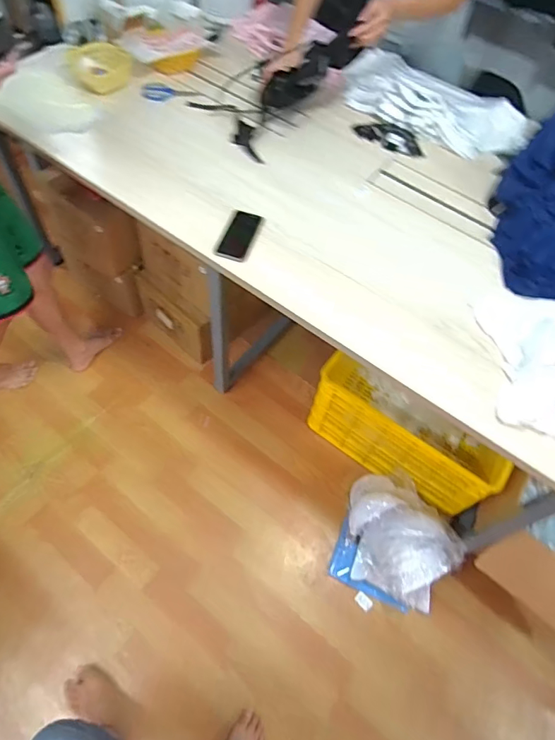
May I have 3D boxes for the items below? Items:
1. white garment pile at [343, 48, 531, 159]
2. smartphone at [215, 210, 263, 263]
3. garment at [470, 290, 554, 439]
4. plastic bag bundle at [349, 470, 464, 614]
[{"bbox_3d":[0.513,-0.907,1.530,0.643,0.084,0.382,38,62,16],"label":"white garment pile"},{"bbox_3d":[-0.095,-0.343,1.180,0.077,0.012,0.175,17,59,5],"label":"smartphone"},{"bbox_3d":[0.626,-0.041,1.004,0.311,0.123,0.379,6,58,-2],"label":"garment"},{"bbox_3d":[0.385,0.508,1.438,0.325,0.188,0.374,15,59,4],"label":"plastic bag bundle"}]

